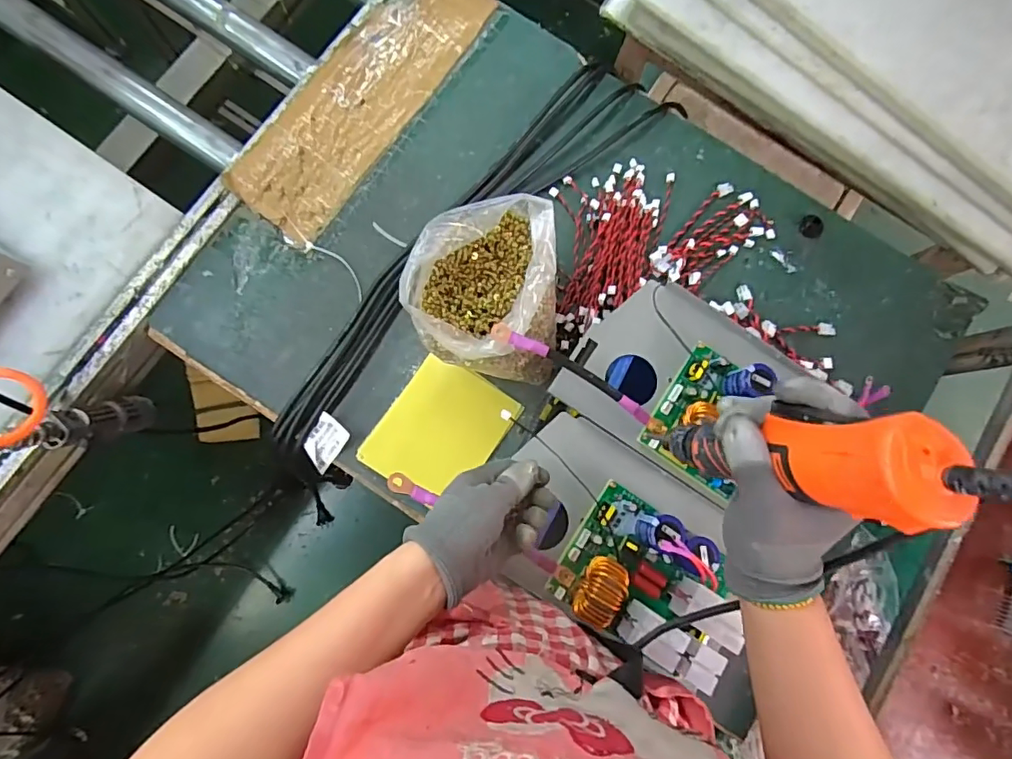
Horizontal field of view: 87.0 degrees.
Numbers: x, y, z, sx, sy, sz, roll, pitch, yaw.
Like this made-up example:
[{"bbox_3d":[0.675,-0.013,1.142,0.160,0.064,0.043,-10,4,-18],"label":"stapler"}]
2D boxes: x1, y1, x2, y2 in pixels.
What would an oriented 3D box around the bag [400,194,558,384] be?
[{"bbox_3d":[-0.022,-0.084,0.564,0.153,0.145,0.166,-6,82,-4],"label":"bag"}]

